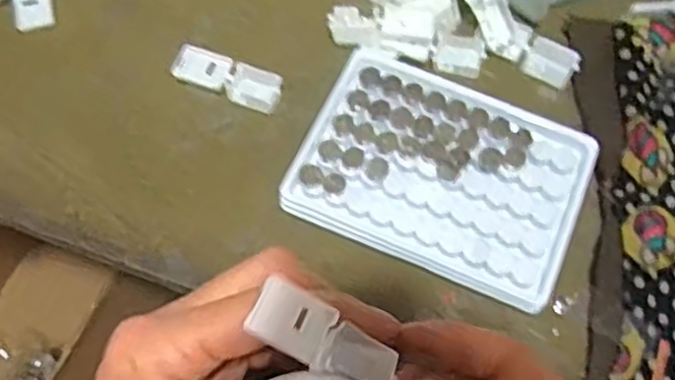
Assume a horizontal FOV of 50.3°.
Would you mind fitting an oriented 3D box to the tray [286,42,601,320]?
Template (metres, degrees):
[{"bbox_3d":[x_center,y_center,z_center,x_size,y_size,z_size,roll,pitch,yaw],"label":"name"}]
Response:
[{"bbox_3d":[0.050,-0.008,0.350,0.131,0.016,0.096,23,69,7],"label":"tray"}]

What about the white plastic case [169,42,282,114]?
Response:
[{"bbox_3d":[-0.057,-0.058,0.375,0.057,0.008,0.020,20,69,6],"label":"white plastic case"}]

